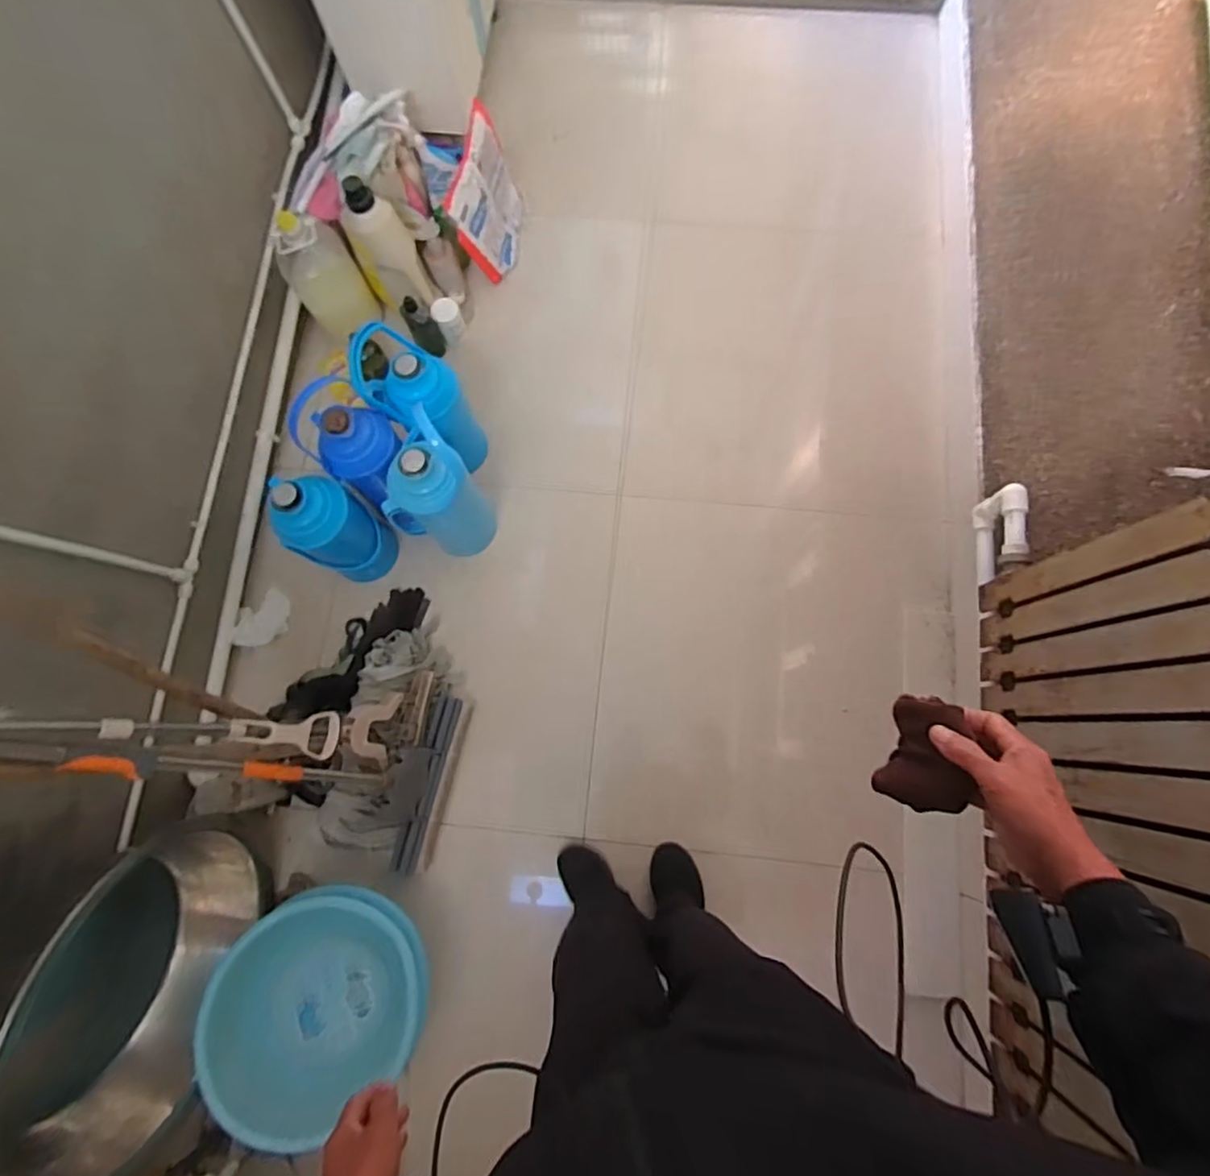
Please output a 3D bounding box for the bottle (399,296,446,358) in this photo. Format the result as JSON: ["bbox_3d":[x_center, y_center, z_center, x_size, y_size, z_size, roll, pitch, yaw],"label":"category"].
[{"bbox_3d":[-0.440,-0.632,1.479,0.066,0.144,0.083,-41,80,-8],"label":"bottle"}]

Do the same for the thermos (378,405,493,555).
[{"bbox_3d":[-0.348,-0.191,1.304,0.171,0.455,0.152,2,77,1],"label":"thermos"}]

